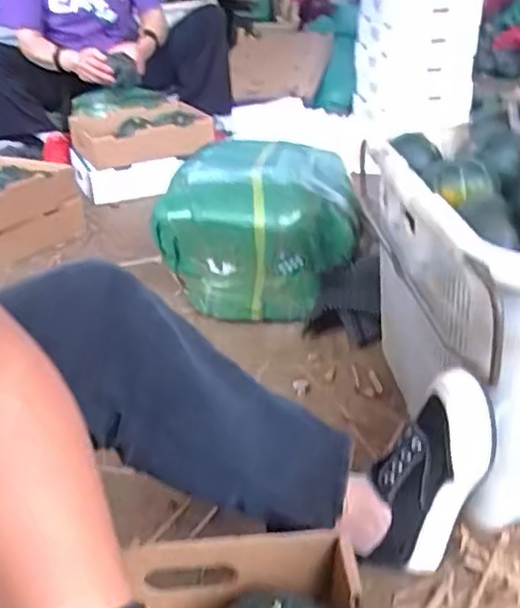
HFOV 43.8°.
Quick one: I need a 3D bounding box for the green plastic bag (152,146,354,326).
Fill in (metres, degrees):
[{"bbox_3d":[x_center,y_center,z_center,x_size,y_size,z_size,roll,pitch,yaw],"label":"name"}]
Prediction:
[{"bbox_3d":[0.000,-0.141,1.179,0.339,0.247,0.307,1,30,5],"label":"green plastic bag"}]

